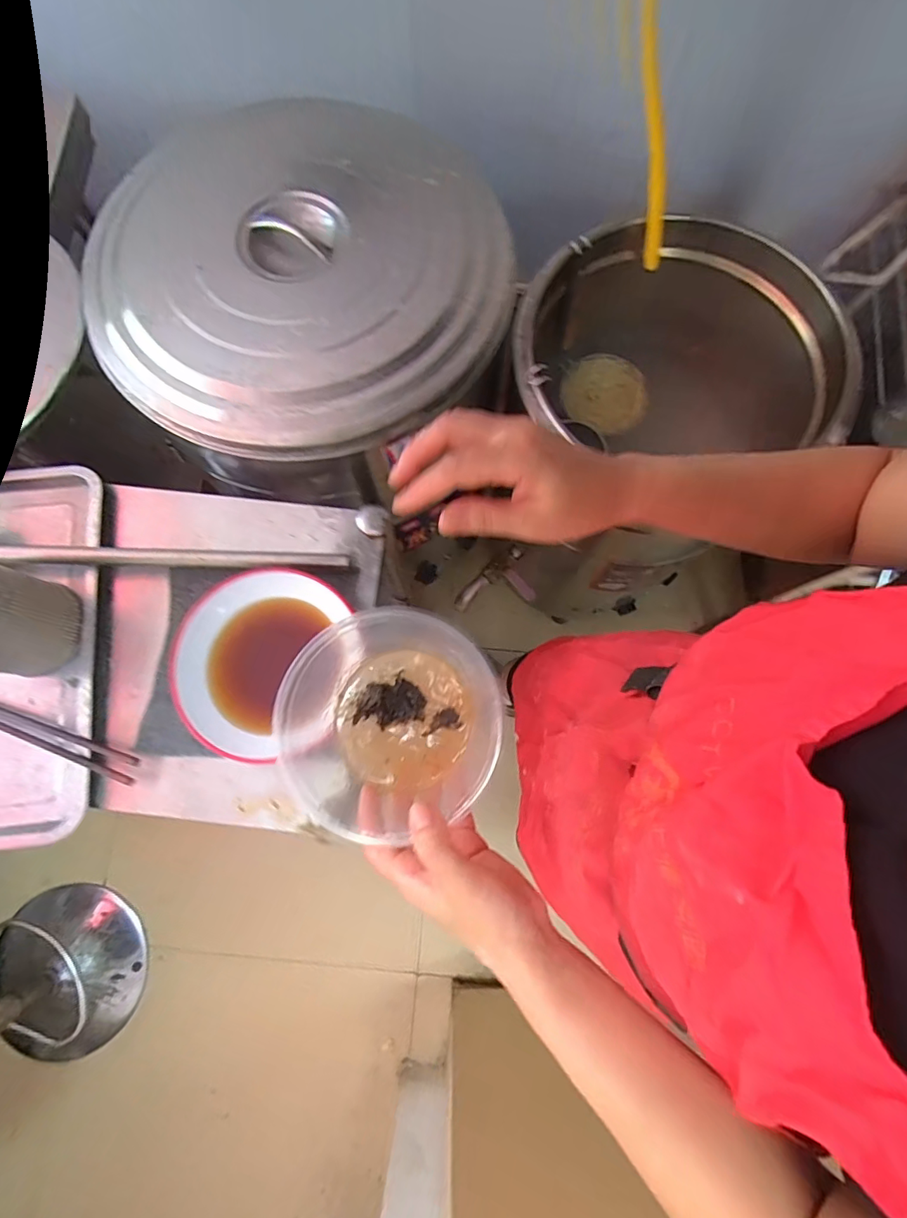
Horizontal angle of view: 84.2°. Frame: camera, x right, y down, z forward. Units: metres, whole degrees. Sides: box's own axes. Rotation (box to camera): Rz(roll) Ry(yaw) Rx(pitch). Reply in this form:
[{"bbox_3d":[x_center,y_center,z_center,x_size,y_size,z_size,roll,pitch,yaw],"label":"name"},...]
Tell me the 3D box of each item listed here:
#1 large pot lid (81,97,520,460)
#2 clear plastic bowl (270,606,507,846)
[{"bbox_3d":[-0.186,-0.410,0.611,0.489,0.037,0.471,0,78,0],"label":"large pot lid"},{"bbox_3d":[-0.050,0.079,0.364,0.163,0.057,0.151,0,78,0],"label":"clear plastic bowl"}]

